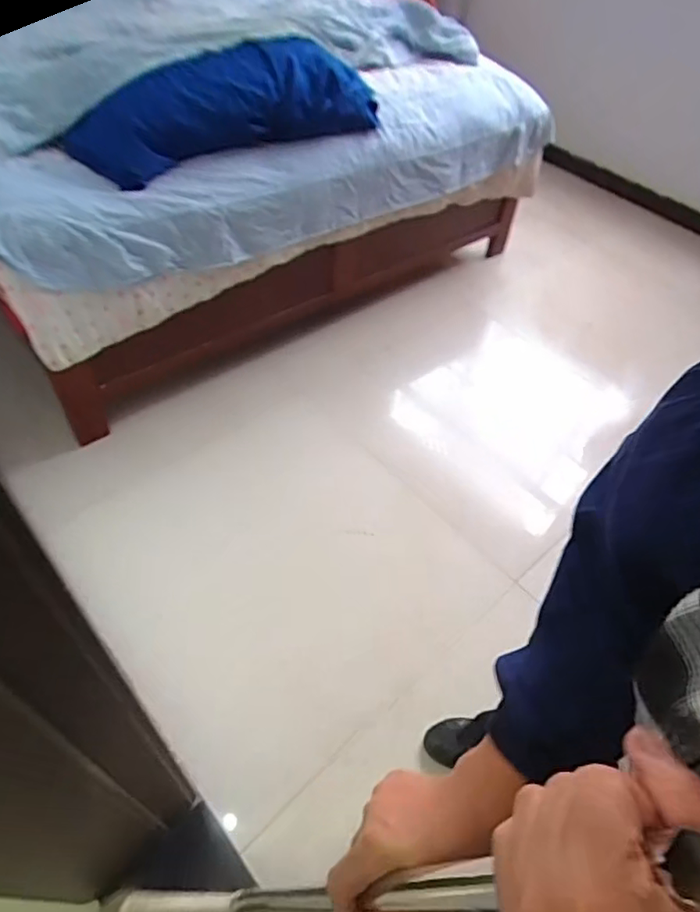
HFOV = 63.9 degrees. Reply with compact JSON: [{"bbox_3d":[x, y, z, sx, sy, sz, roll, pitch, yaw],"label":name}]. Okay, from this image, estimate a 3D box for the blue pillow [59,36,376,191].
[{"bbox_3d":[-0.299,-0.863,1.379,0.750,0.161,0.283,-25,60,-26],"label":"blue pillow"}]

